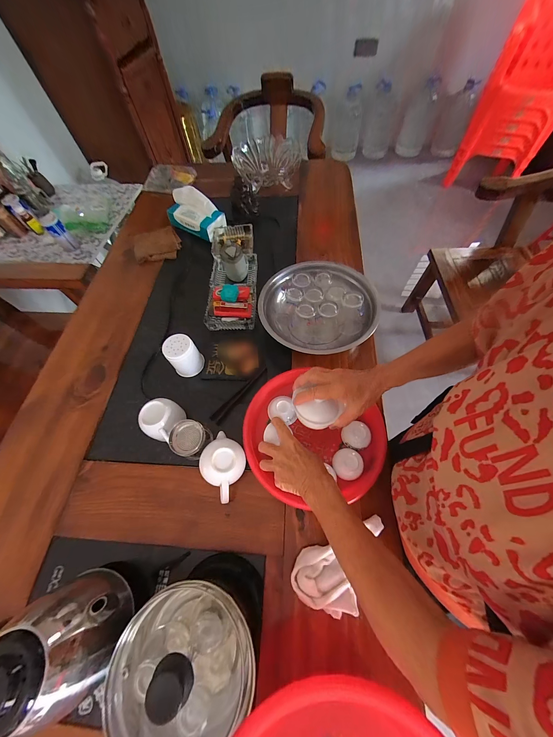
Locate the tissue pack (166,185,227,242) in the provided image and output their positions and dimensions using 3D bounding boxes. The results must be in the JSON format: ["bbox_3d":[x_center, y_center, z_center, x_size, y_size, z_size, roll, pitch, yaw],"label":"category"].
[{"bbox_3d":[-0.250,-0.483,0.766,0.170,0.076,0.106,32,69,18],"label":"tissue pack"}]

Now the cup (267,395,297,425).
[{"bbox_3d":[0.009,0.082,0.494,0.050,0.031,0.060,-16,64,-6],"label":"cup"}]

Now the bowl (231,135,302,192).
[{"bbox_3d":[-0.031,-0.713,0.854,0.214,0.095,0.234,-1,63,3],"label":"bowl"}]

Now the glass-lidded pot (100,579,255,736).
[{"bbox_3d":[-0.105,0.361,0.307,0.140,0.131,0.157,-1,64,1],"label":"glass-lidded pot"}]

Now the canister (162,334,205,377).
[{"bbox_3d":[-0.206,-0.028,0.551,0.062,0.076,0.066,-1,63,3],"label":"canister"}]

